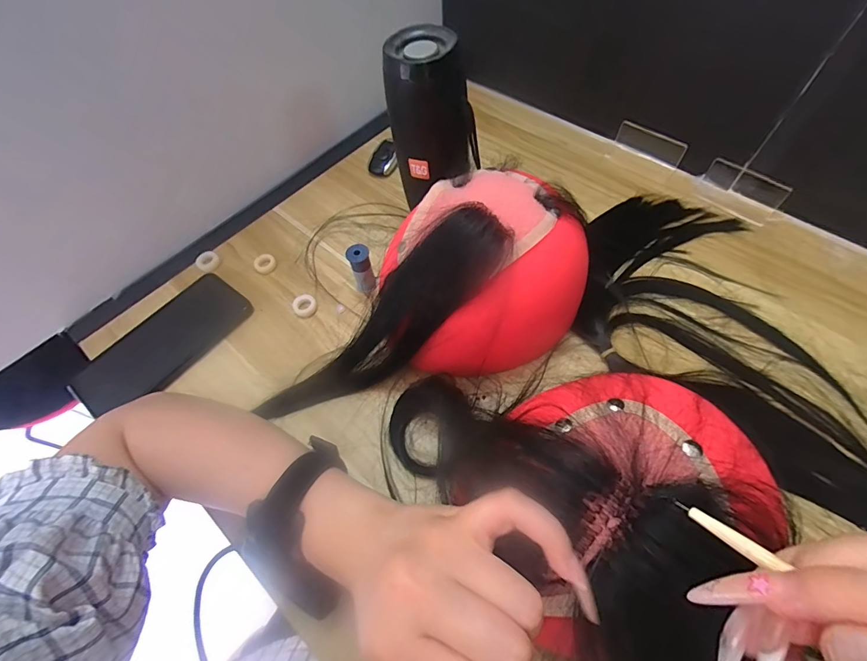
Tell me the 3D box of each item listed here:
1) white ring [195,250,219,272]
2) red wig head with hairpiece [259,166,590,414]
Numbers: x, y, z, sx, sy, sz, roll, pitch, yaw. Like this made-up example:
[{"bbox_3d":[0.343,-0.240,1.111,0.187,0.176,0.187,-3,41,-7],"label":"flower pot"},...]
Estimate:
[{"bbox_3d":[-0.249,-0.077,0.435,0.024,0.006,0.023,-2,60,3],"label":"white ring"},{"bbox_3d":[-0.005,-0.002,0.313,0.280,0.128,0.133,-35,64,-16],"label":"red wig head with hairpiece"}]

